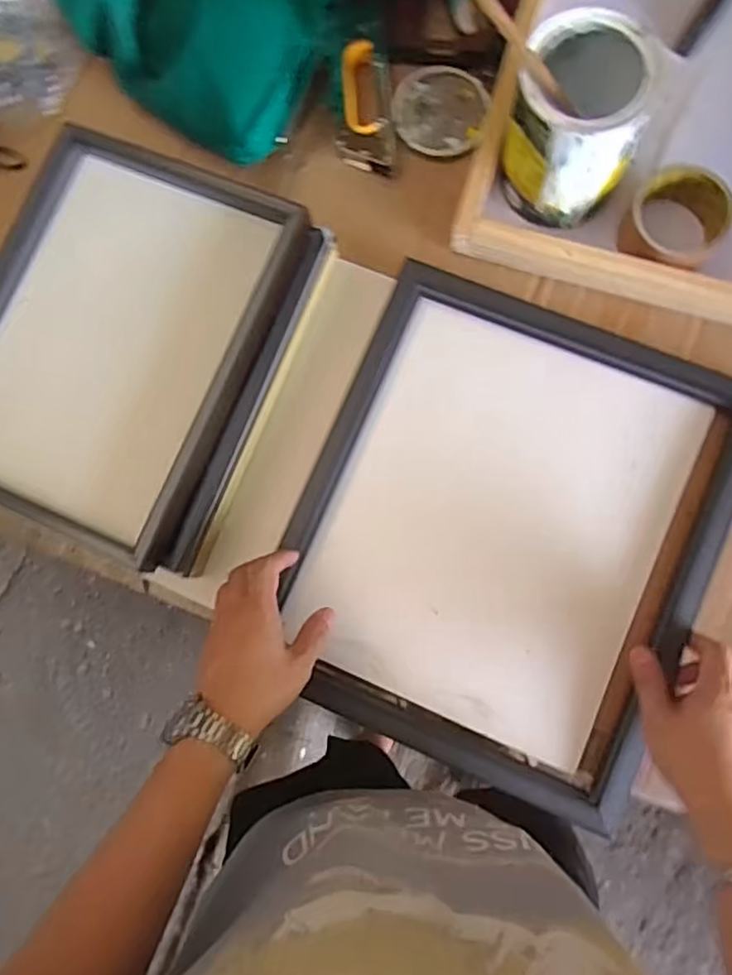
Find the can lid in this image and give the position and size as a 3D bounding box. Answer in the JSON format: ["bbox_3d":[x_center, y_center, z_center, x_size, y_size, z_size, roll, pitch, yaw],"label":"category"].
[{"bbox_3d":[0.072,-0.366,0.642,0.090,0.013,0.089,-1,82,4],"label":"can lid"}]

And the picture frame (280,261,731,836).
[{"bbox_3d":[0.121,0.033,0.576,0.335,0.024,0.397,23,85,7],"label":"picture frame"}]

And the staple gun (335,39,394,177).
[{"bbox_3d":[-0.001,-0.365,0.637,0.051,0.019,0.128,-2,82,4],"label":"staple gun"}]

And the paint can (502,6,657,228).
[{"bbox_3d":[0.176,-0.305,0.562,0.107,0.127,0.112,-1,82,4],"label":"paint can"}]

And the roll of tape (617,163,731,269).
[{"bbox_3d":[0.276,-0.238,0.586,0.082,0.046,0.076,-1,82,4],"label":"roll of tape"}]

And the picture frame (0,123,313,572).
[{"bbox_3d":[-0.214,-0.128,0.572,0.257,0.048,0.335,22,85,8],"label":"picture frame"}]

